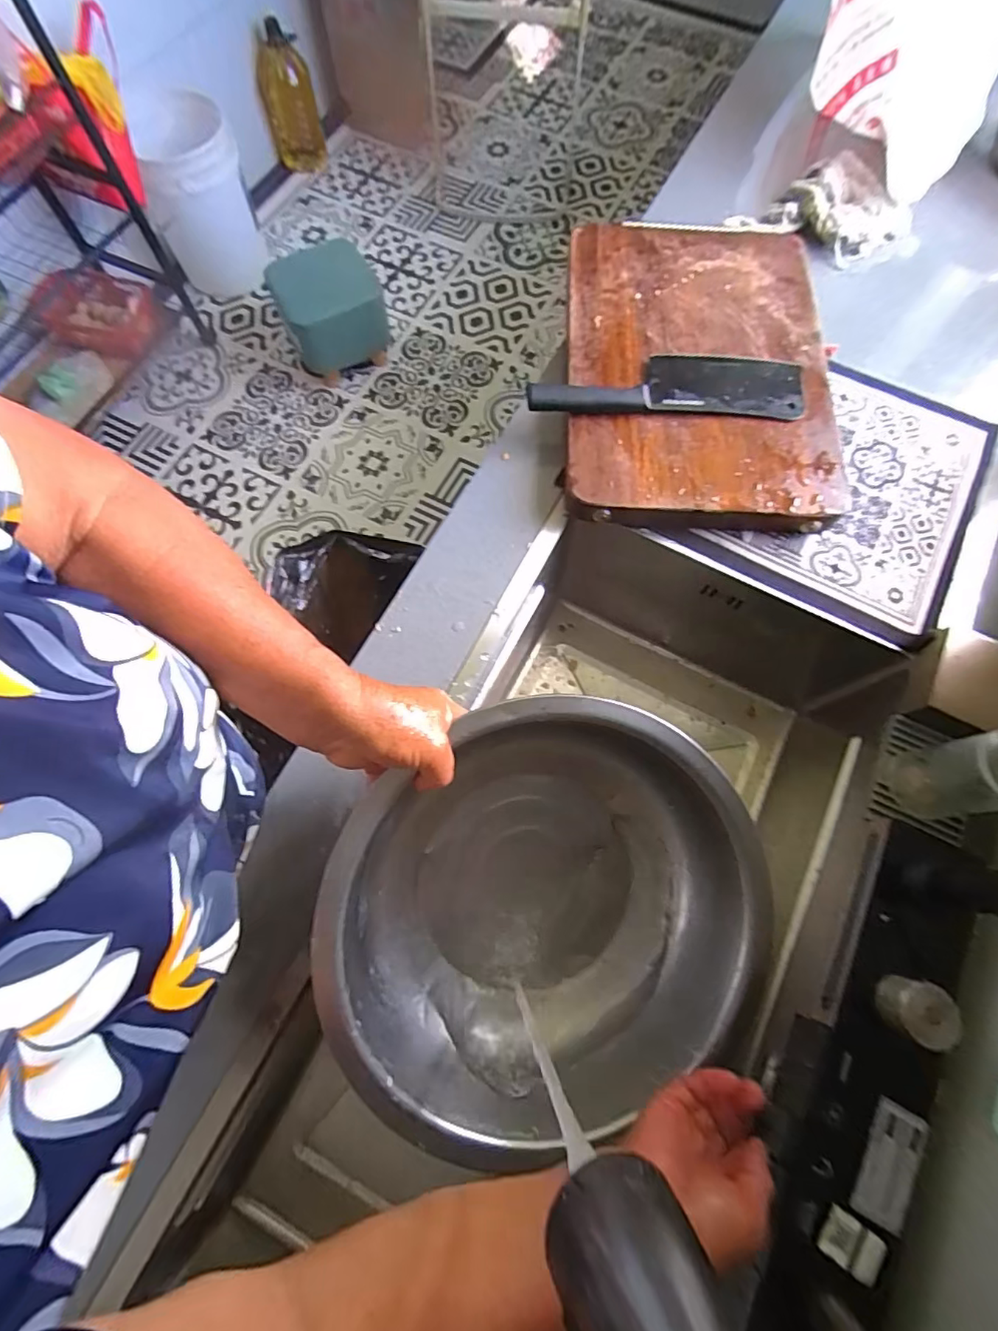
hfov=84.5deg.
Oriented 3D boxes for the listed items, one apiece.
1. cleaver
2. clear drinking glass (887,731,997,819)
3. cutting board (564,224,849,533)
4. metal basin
[{"bbox_3d":[0.174,-0.294,0.569,0.281,0.016,0.075,2,72,-1],"label":"cleaver"},{"bbox_3d":[0.357,0.085,0.418,0.047,0.100,0.054,0,72,-2],"label":"clear drinking glass"},{"bbox_3d":[0.212,-0.330,0.601,0.273,0.033,0.391,2,72,-1],"label":"cutting board"},{"bbox_3d":[0.045,0.211,0.448,0.326,0.129,0.355,1,83,-5],"label":"metal basin"}]

